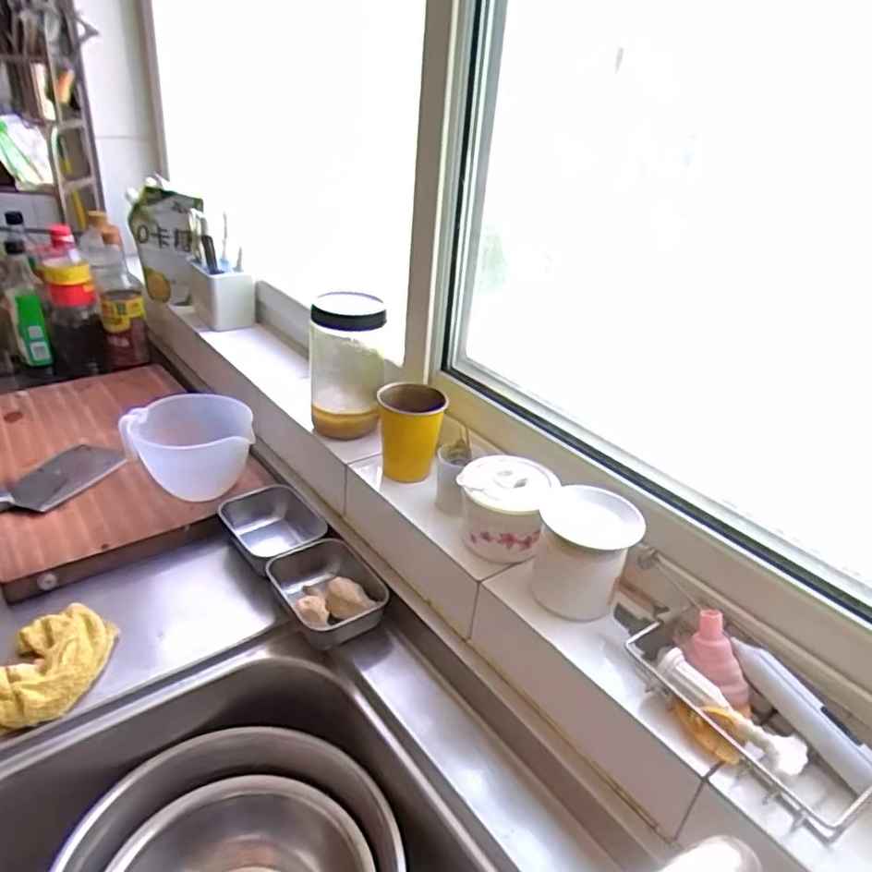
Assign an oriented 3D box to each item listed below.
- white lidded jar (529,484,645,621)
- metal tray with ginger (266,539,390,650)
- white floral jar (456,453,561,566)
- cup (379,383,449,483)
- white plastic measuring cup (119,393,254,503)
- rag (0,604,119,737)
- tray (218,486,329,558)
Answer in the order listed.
[{"bbox_3d":[0.140,0.109,0.626,0.084,0.089,0.083,4,31,-2],"label":"white lidded jar"},{"bbox_3d":[-0.125,0.188,0.769,0.099,0.057,0.136,-19,38,-34],"label":"metal tray with ginger"},{"bbox_3d":[0.072,0.076,0.687,0.092,0.080,0.093,4,31,-2],"label":"white floral jar"},{"bbox_3d":[-0.032,0.000,0.790,0.074,0.109,0.077,4,31,-2],"label":"cup"},{"bbox_3d":[-0.330,0.019,0.890,0.140,0.104,0.151,4,31,-2],"label":"white plastic measuring cup"},{"bbox_3d":[-0.388,0.230,0.660,0.099,0.046,0.149,7,31,4],"label":"rag"},{"bbox_3d":[-0.213,0.125,0.863,0.103,0.063,0.147,-22,40,-37],"label":"tray"}]

